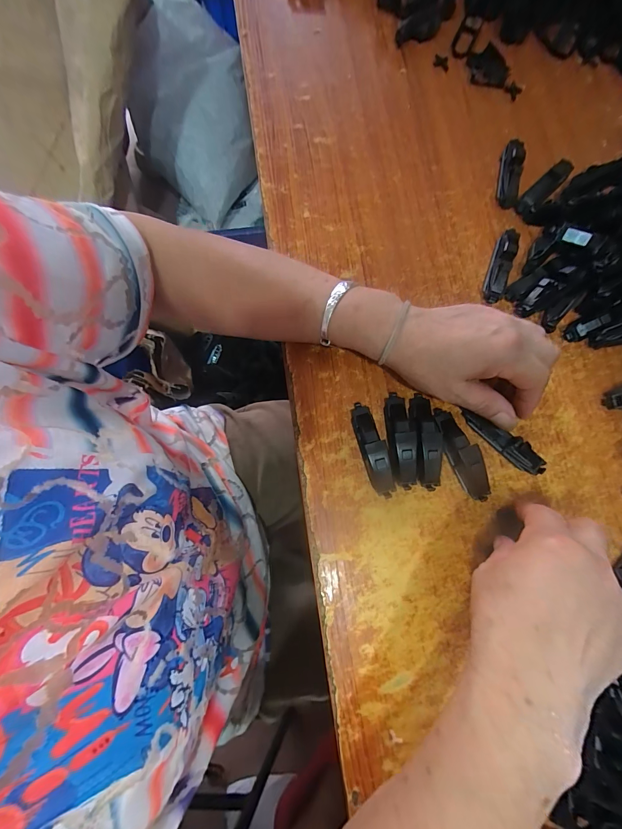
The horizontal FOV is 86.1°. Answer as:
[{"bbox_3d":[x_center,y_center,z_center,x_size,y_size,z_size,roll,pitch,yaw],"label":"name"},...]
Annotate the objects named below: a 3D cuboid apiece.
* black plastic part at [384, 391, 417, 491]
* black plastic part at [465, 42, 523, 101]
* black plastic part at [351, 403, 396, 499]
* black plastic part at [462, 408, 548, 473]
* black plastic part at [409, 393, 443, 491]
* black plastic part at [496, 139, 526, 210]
[{"bbox_3d":[0.076,0.021,0.284,0.020,0.025,0.082,-4,78,-2],"label":"black plastic part"},{"bbox_3d":[0.204,-0.383,0.374,0.040,0.011,0.072,-28,80,-7],"label":"black plastic part"},{"bbox_3d":[0.052,0.029,0.283,0.019,0.024,0.081,-14,79,-4],"label":"black plastic part"},{"bbox_3d":[0.167,0.023,0.290,0.079,0.017,0.017,39,80,13],"label":"black plastic part"},{"bbox_3d":[0.097,0.022,0.285,0.022,0.024,0.082,-5,78,-2],"label":"black plastic part"},{"bbox_3d":[0.207,-0.252,0.345,0.019,0.017,0.078,14,78,2],"label":"black plastic part"}]

